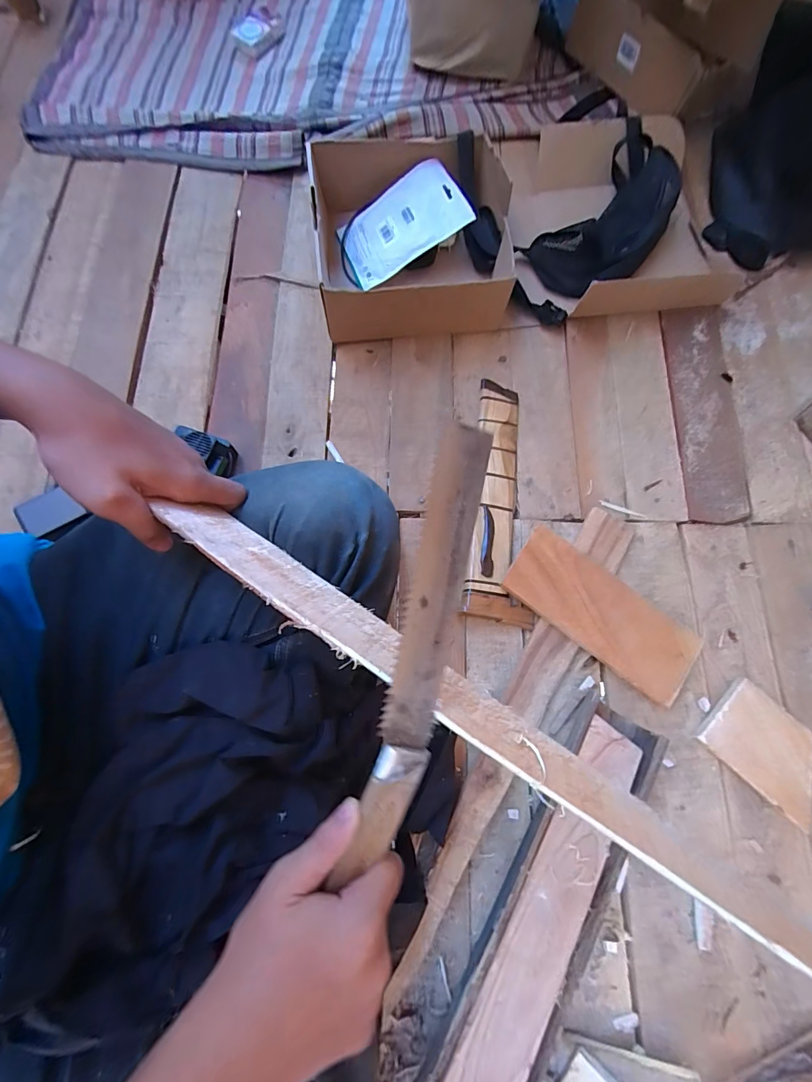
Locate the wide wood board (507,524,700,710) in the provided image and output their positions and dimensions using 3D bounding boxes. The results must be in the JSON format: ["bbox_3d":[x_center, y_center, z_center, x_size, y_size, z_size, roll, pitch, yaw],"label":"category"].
[{"bbox_3d":[0.234,0.085,0.499,0.229,0.009,0.096,37,81,4],"label":"wide wood board"}]

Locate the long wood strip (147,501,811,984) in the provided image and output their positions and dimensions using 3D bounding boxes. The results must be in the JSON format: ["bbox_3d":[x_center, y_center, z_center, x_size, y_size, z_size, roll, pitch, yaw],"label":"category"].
[{"bbox_3d":[0.040,0.108,0.267,0.465,0.059,0.007,34,109,7],"label":"long wood strip"}]

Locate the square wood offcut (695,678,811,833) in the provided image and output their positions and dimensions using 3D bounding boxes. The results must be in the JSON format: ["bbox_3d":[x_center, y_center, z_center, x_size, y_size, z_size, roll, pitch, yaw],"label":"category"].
[{"bbox_3d":[0.415,0.238,0.483,0.132,0.018,0.096,42,78,10],"label":"square wood offcut"}]

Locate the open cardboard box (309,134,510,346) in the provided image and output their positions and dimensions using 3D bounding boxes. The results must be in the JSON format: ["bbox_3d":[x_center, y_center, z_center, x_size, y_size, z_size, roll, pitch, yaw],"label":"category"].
[{"bbox_3d":[0.011,-0.448,0.613,0.273,0.097,0.288,-6,75,-2],"label":"open cardboard box"}]

